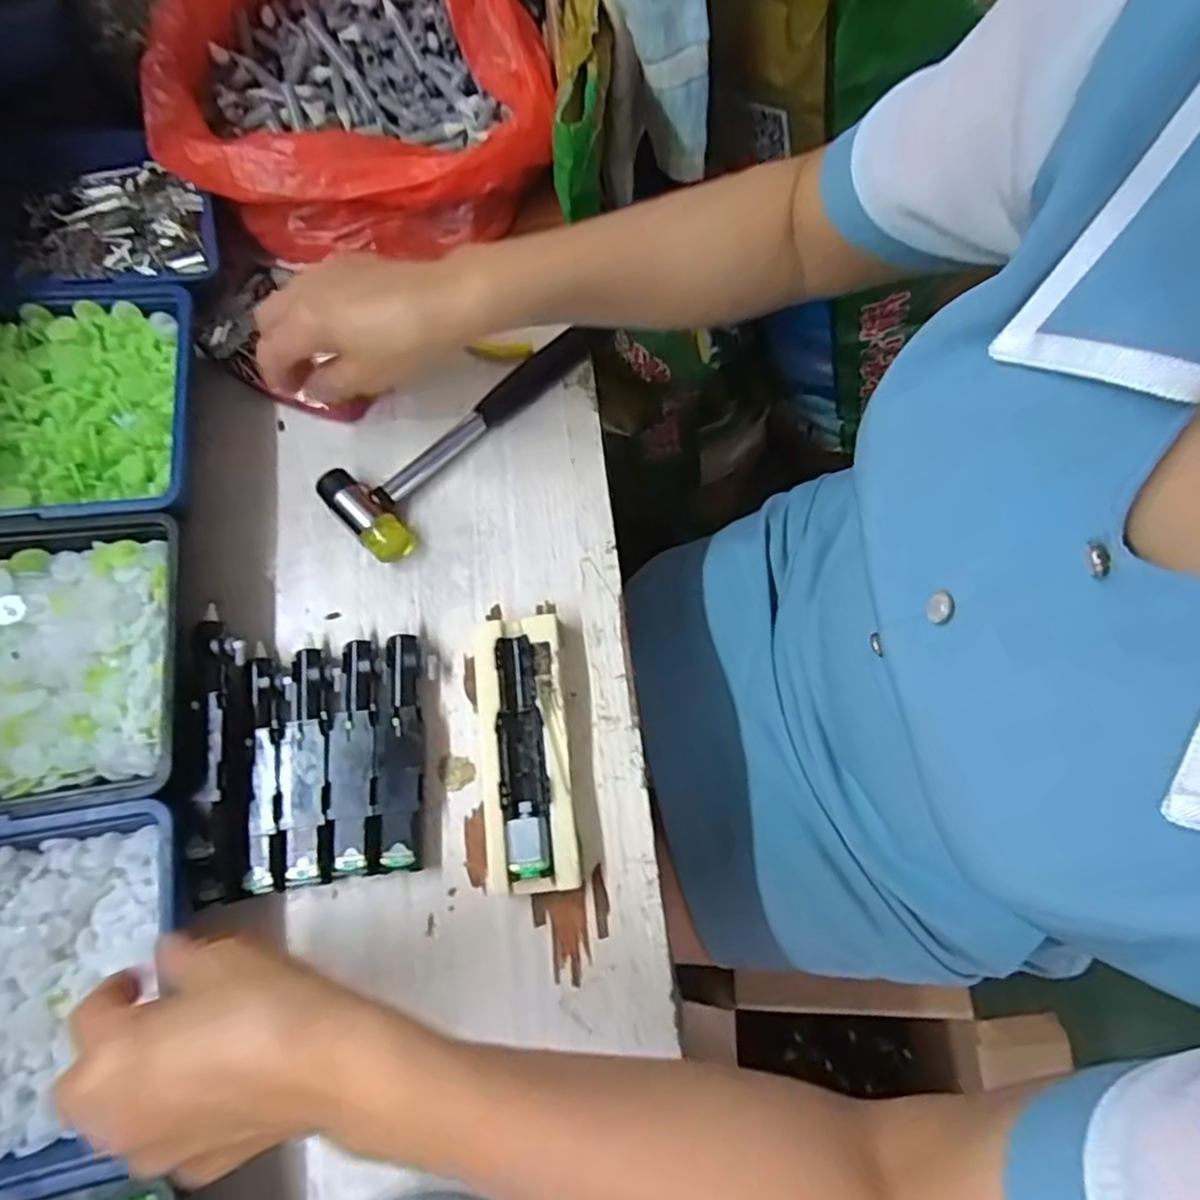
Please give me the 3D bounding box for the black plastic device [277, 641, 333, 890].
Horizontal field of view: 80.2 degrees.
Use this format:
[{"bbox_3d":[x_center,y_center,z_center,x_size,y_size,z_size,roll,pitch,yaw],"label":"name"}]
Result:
[{"bbox_3d":[-0.152,0.084,0.373,0.025,0.018,0.117,-7,72,-2],"label":"black plastic device"}]

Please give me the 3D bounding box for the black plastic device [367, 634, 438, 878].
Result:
[{"bbox_3d":[-0.103,0.078,0.375,0.025,0.022,0.118,1,72,0],"label":"black plastic device"}]

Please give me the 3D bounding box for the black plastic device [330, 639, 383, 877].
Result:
[{"bbox_3d":[-0.128,0.081,0.376,0.025,0.020,0.119,-8,72,-2],"label":"black plastic device"}]

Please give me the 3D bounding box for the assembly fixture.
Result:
[{"bbox_3d":[-0.040,0.078,0.371,0.049,0.028,0.136,-6,72,-2],"label":"assembly fixture"}]

